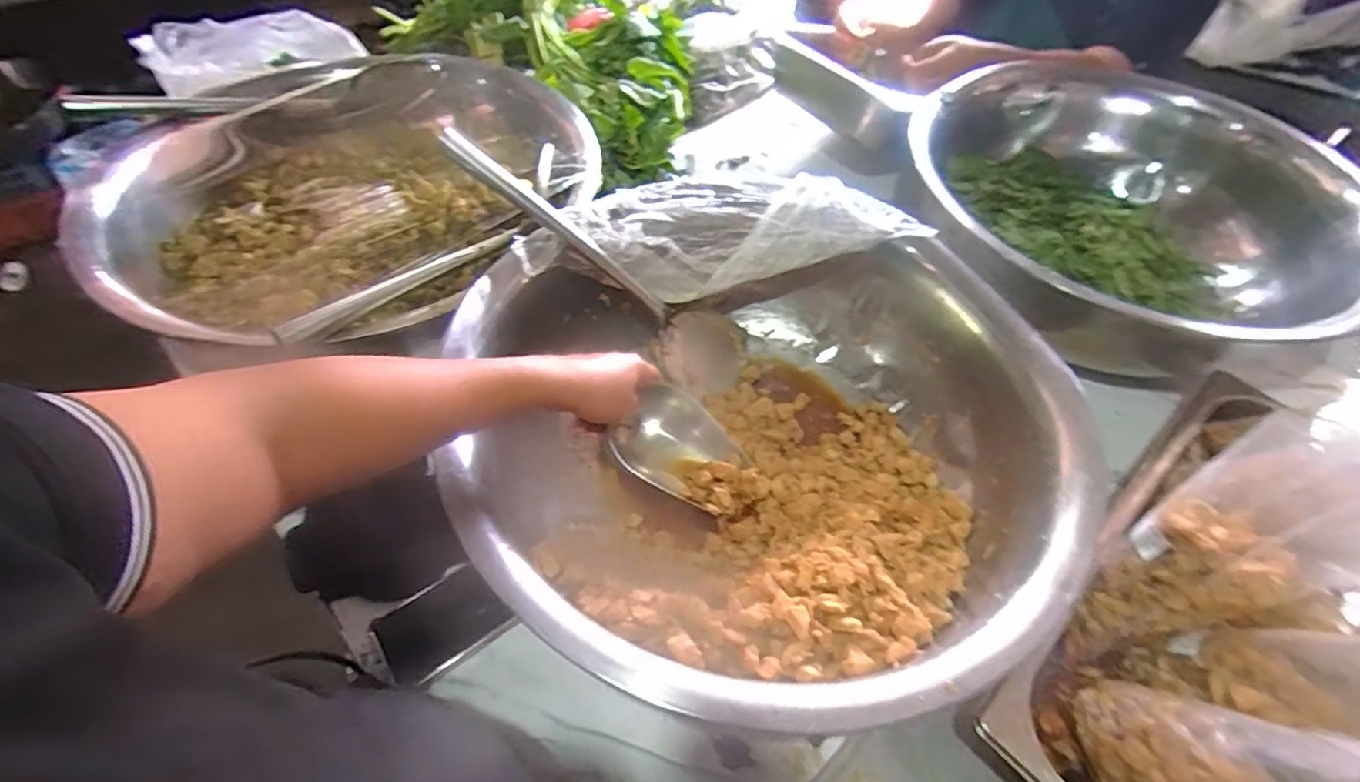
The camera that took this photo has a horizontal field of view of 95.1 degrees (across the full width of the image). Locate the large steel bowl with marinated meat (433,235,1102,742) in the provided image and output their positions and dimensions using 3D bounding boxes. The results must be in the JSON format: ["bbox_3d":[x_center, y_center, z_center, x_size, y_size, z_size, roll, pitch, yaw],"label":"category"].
[{"bbox_3d":[0.073,0.054,0.596,0.510,0.176,0.479,2,53,-2],"label":"large steel bowl with marinated meat"}]

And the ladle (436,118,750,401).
[{"bbox_3d":[-0.071,-0.125,0.672,0.391,0.046,0.106,41,49,-27],"label":"ladle"}]

